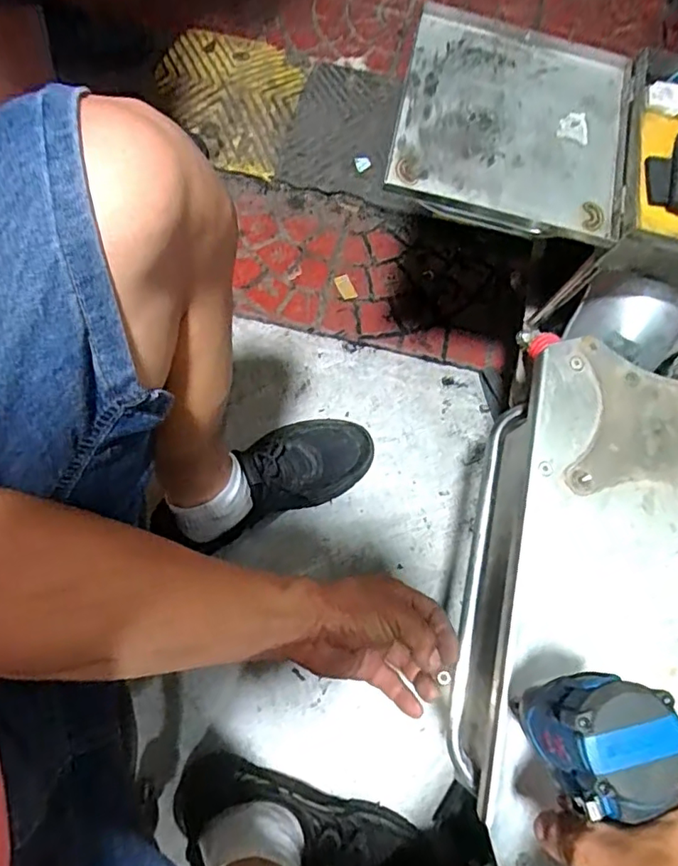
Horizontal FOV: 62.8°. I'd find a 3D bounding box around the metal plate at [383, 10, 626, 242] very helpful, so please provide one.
[{"bbox_3d":[0.150,-0.268,0.480,0.192,0.026,0.201,12,74,2],"label":"metal plate"}]

